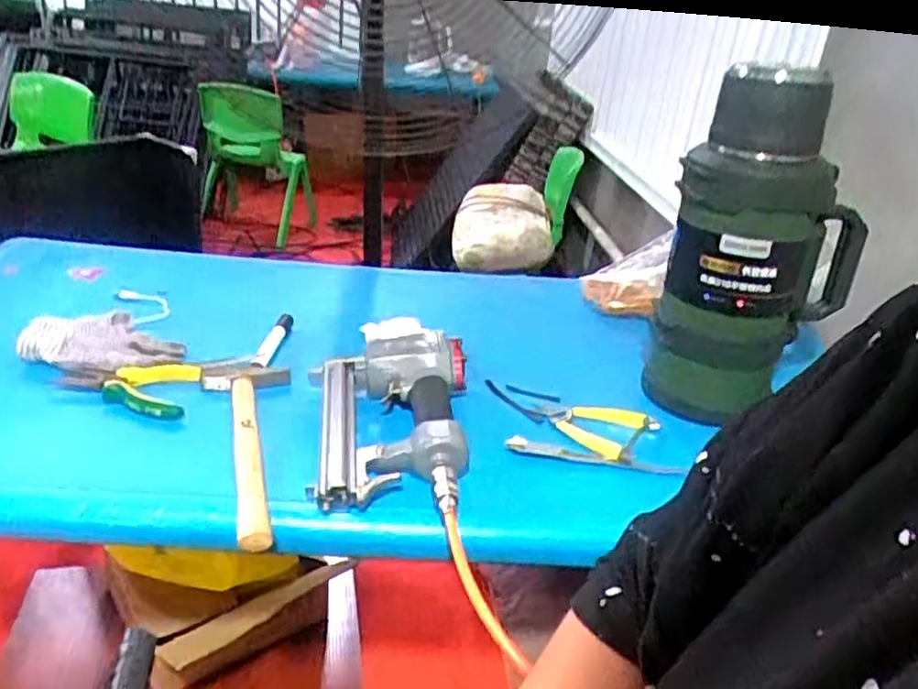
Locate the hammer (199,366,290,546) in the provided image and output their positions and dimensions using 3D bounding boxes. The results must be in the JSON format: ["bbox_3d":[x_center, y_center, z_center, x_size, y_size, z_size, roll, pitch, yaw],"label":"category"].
[{"bbox_3d":[-0.192,0.089,0.678,0.088,0.029,0.284,-4,30,-21],"label":"hammer"}]

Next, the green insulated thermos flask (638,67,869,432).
[{"bbox_3d":[0.320,-0.088,0.756,0.172,0.366,0.140,22,31,25],"label":"green insulated thermos flask"}]

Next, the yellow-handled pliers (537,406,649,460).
[{"bbox_3d":[0.137,0.084,0.765,0.110,0.019,0.091,23,31,27],"label":"yellow-handled pliers"}]

